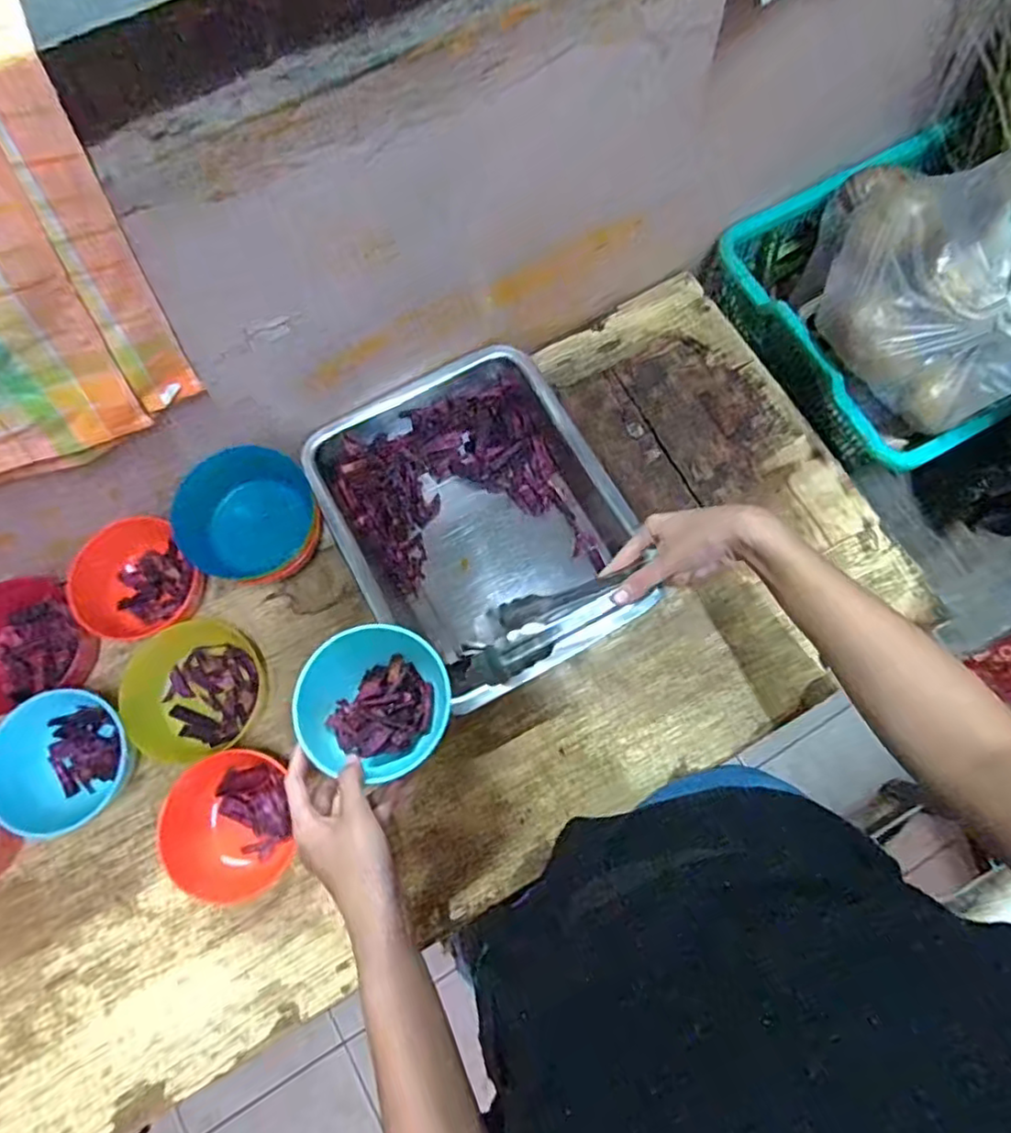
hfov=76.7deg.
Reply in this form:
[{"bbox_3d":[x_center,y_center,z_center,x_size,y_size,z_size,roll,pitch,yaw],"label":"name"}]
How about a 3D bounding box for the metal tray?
[{"bbox_3d":[-0.024,-0.043,0.592,0.238,0.037,0.293,-28,77,-9],"label":"metal tray"}]

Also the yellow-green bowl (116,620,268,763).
[{"bbox_3d":[-0.267,0.103,0.553,0.104,0.043,0.115,-19,75,-6],"label":"yellow-green bowl"}]

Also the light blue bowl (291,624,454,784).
[{"bbox_3d":[-0.098,0.103,0.485,0.109,0.050,0.109,0,74,-1],"label":"light blue bowl"}]

